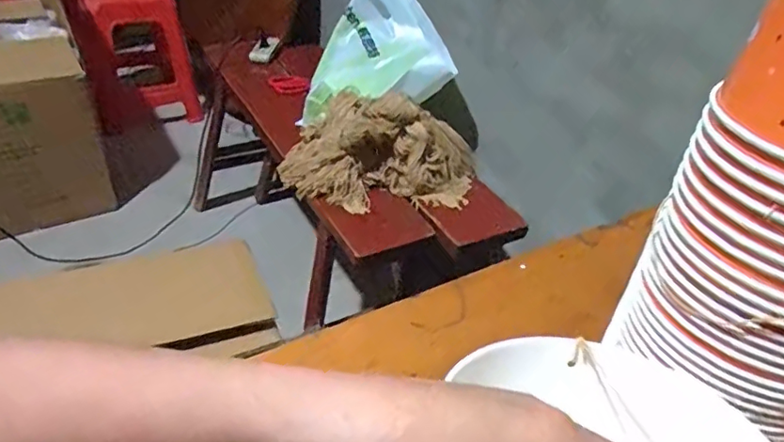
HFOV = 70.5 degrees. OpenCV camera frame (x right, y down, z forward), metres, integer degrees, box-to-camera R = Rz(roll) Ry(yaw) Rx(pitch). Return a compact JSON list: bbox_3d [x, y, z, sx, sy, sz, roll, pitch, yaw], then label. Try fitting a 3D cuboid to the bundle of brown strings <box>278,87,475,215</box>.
[{"bbox_3d":[-0.022,-0.130,1.031,0.365,0.174,0.156,6,36,0],"label":"bundle of brown strings"}]

